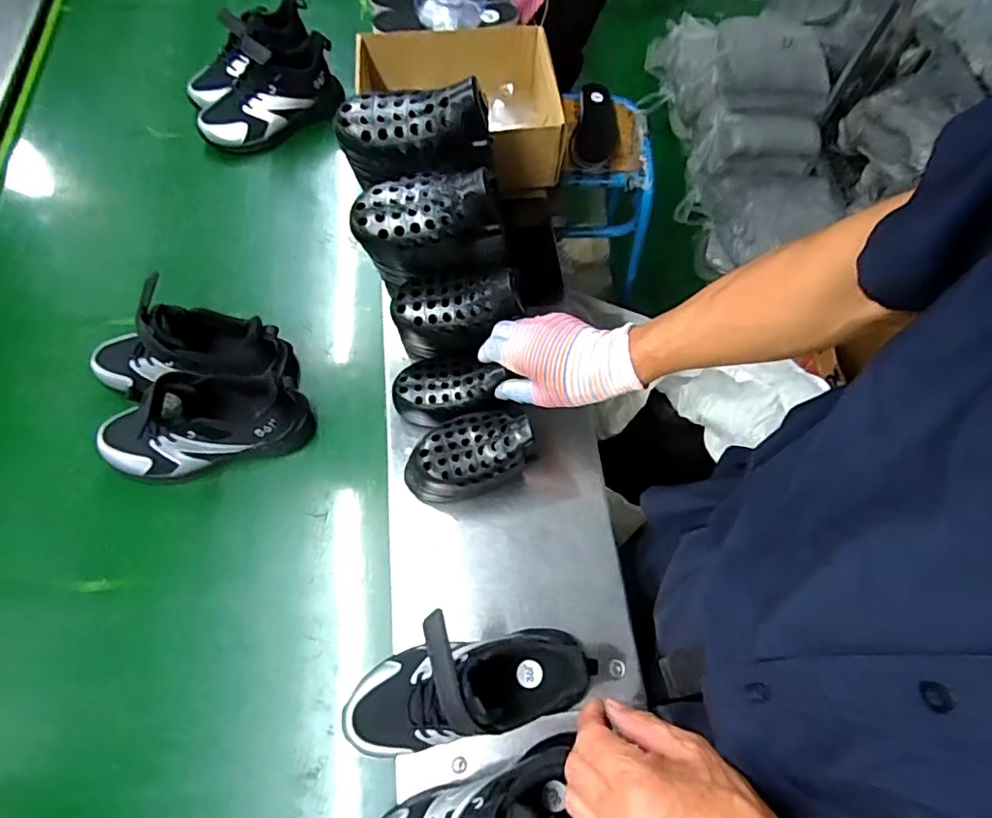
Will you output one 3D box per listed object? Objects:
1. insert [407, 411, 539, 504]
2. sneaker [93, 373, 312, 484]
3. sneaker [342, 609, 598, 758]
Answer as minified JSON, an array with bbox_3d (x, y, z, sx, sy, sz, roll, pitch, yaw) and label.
[{"bbox_3d":[-0.026,0.039,0.541,0.117,0.045,0.074,-22,68,-12],"label":"insert"},{"bbox_3d":[-0.319,0.020,0.601,0.215,0.104,0.085,-13,68,-8],"label":"sneaker"},{"bbox_3d":[-0.032,0.229,0.475,0.201,0.107,0.100,-12,67,-7],"label":"sneaker"}]

